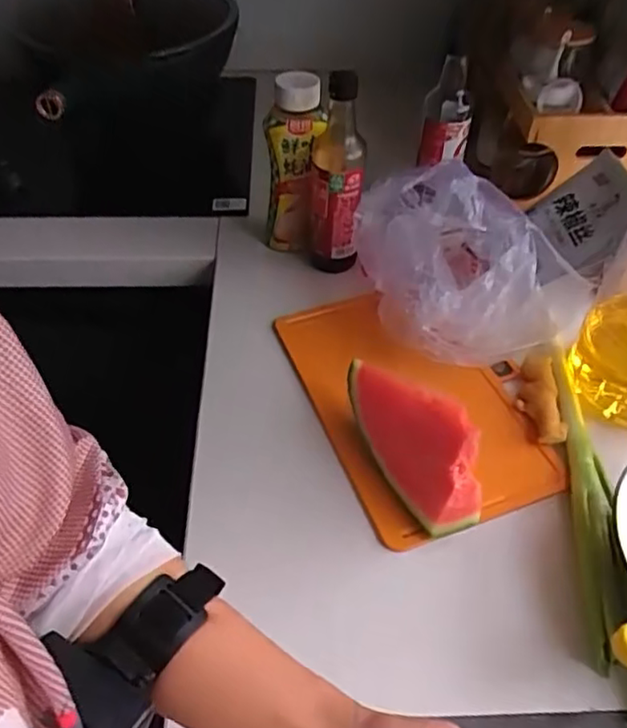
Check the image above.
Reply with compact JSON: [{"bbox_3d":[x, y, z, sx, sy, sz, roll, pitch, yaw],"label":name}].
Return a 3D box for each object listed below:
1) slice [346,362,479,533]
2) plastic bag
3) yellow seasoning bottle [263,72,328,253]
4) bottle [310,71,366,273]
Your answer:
[{"bbox_3d":[0.087,0.066,0.595,0.046,0.107,0.172,-25,53,-22],"label":"slice"},{"bbox_3d":[0.180,-0.126,0.714,0.217,0.150,0.217,-12,49,-12],"label":"plastic bag"},{"bbox_3d":[-0.023,-0.229,0.782,0.065,0.231,0.061,2,48,1],"label":"yellow seasoning bottle"},{"bbox_3d":[0.026,-0.208,0.747,0.055,0.255,0.056,-2,48,-3],"label":"bottle"}]

